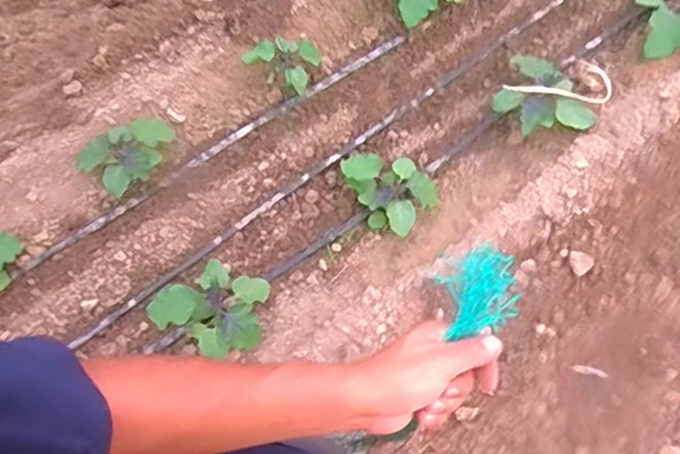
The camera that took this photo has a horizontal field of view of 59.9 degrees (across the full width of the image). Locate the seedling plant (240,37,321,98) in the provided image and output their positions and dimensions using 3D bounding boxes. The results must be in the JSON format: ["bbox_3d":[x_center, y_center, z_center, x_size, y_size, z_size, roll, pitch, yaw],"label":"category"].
[{"bbox_3d":[-0.168,-0.513,1.763,0.211,0.086,0.149,23,72,10],"label":"seedling plant"}]

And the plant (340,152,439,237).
[{"bbox_3d":[0.126,-0.103,1.595,0.186,0.139,0.250,-42,74,-13],"label":"plant"}]

